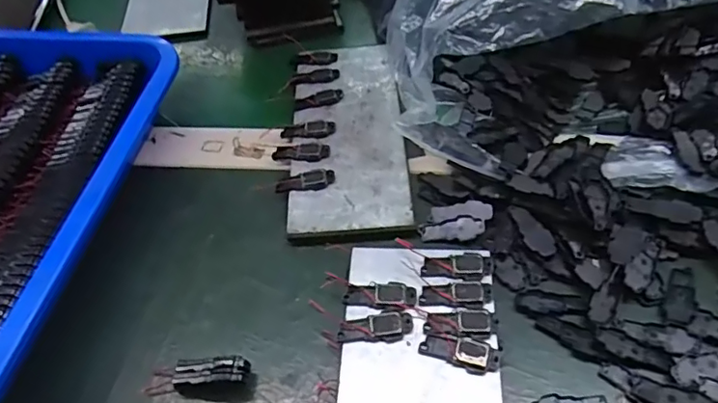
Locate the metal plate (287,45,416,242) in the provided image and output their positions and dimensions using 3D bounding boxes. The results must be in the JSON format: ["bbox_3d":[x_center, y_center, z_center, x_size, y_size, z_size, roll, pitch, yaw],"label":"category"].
[{"bbox_3d":[-0.008,-0.055,0.399,0.078,0.004,0.194,-4,51,2],"label":"metal plate"}]

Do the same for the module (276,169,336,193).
[{"bbox_3d":[-0.036,-0.014,0.368,0.039,0.005,0.015,-8,51,-2],"label":"module"}]

